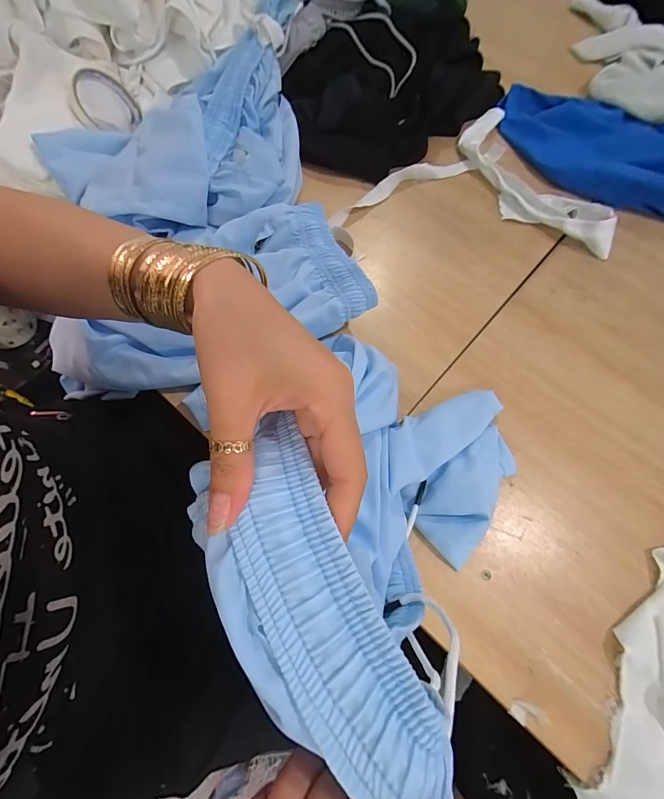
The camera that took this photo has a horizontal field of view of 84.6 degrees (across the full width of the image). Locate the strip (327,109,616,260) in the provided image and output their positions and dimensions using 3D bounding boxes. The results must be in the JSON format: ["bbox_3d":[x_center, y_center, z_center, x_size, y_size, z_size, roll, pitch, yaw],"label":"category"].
[{"bbox_3d":[0.202,-0.335,0.528,0.363,0.030,0.268,8,68,1],"label":"strip"}]

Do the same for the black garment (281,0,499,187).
[{"bbox_3d":[0.097,-0.482,0.564,0.221,0.070,0.358,42,72,14],"label":"black garment"}]

